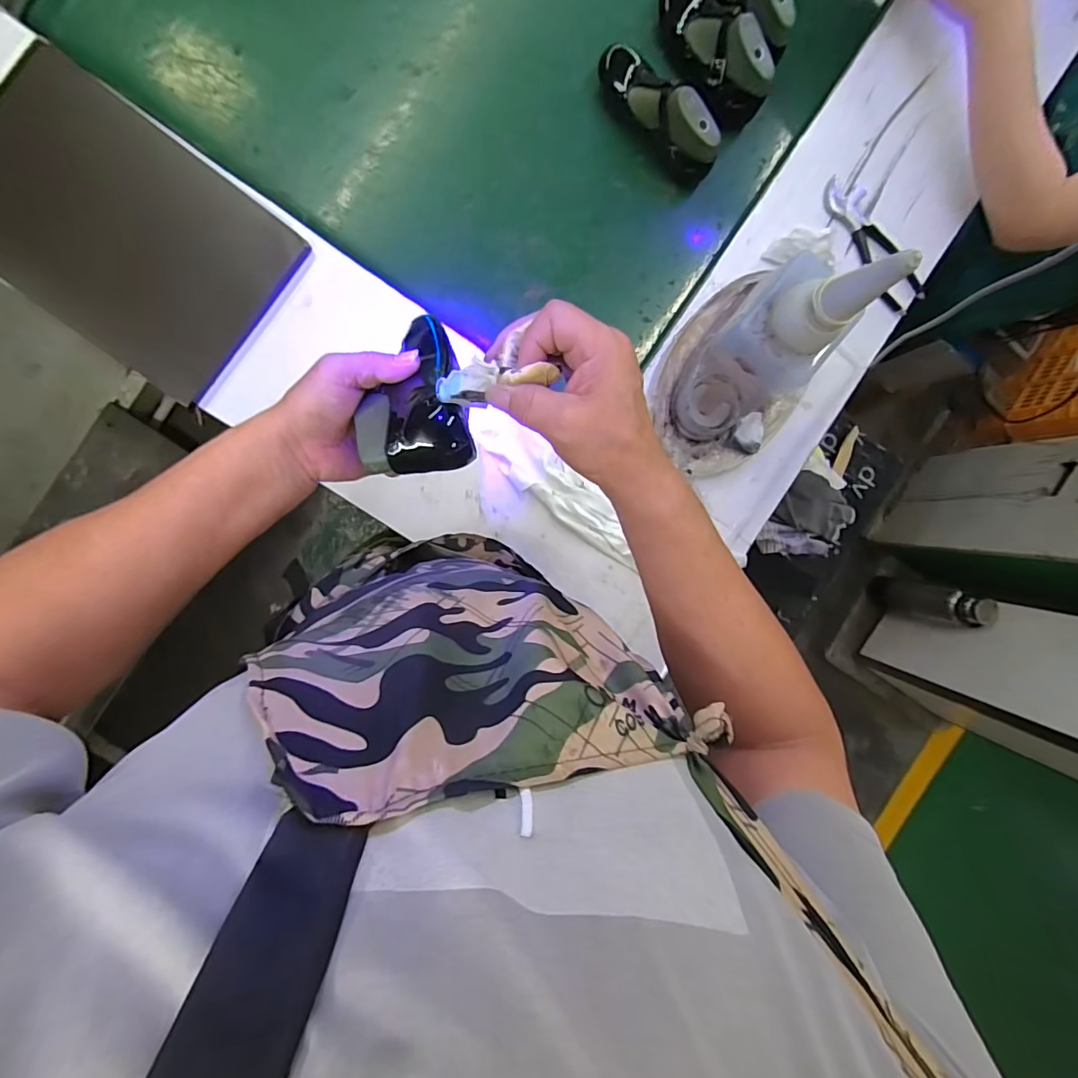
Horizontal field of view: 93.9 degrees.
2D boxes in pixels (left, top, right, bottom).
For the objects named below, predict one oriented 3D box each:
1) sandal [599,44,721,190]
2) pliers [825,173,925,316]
[{"bbox_3d":[0.150,-0.548,0.642,0.057,0.076,0.193,-38,99,-3],"label":"sandal"},{"bbox_3d":[0.442,-0.389,0.657,0.060,0.027,0.194,-35,98,-4],"label":"pliers"}]

